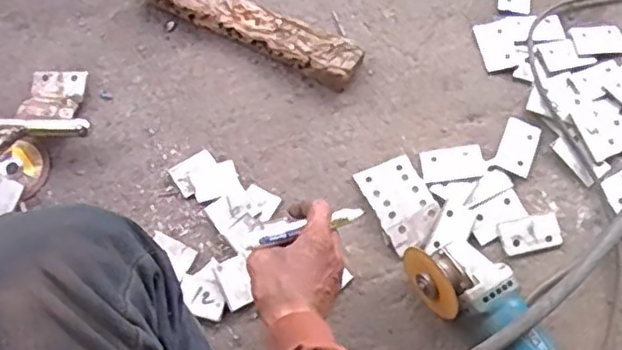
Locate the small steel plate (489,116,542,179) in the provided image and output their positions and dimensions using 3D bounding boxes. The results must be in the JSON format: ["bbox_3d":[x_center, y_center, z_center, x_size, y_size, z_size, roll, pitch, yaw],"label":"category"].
[{"bbox_3d":[0.247,-0.034,0.776,0.042,0.004,0.069,24,67,11],"label":"small steel plate"}]

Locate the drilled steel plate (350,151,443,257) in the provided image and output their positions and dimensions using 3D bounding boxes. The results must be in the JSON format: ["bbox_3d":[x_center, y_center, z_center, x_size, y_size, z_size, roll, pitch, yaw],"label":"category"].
[{"bbox_3d":[0.103,0.031,0.745,0.067,0.007,0.104,-27,72,-9],"label":"drilled steel plate"}]

